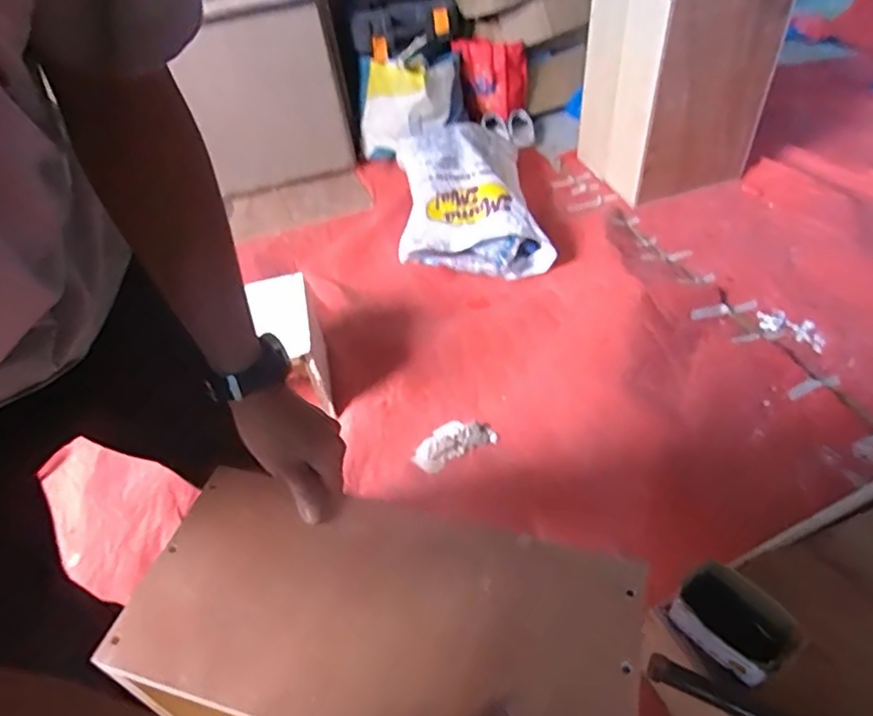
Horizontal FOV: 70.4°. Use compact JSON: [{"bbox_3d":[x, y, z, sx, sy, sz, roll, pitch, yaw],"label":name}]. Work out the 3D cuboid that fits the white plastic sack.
[{"bbox_3d":[0.097,-0.516,1.915,0.425,0.227,0.579,-5,46,2],"label":"white plastic sack"}]

